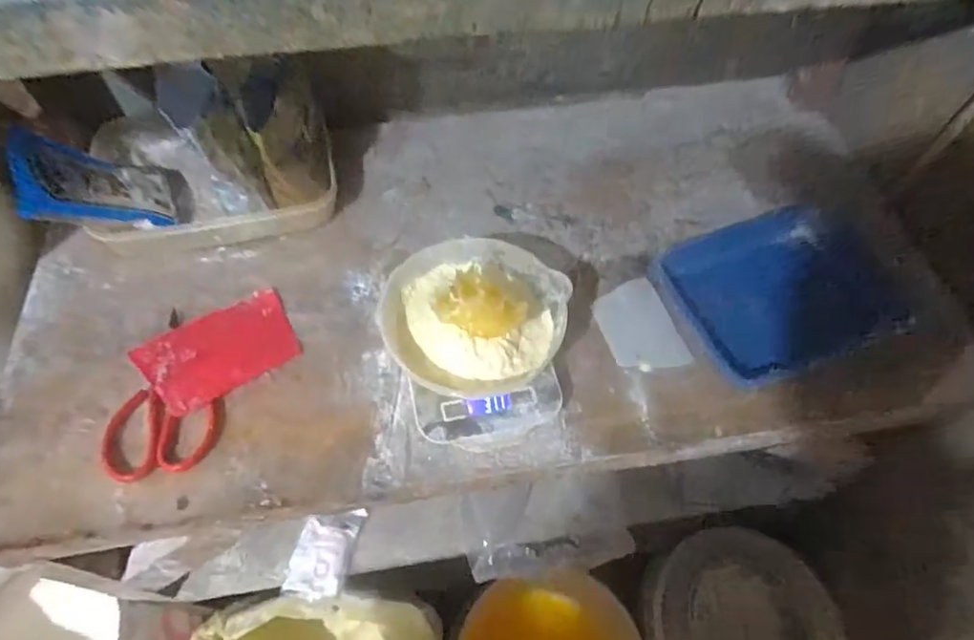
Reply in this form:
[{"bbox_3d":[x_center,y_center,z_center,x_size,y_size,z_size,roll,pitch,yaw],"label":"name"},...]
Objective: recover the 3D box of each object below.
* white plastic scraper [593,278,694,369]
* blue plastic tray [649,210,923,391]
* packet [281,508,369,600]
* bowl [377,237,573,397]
[{"bbox_3d":[0.161,0.006,0.624,0.074,0.009,0.109,-12,59,-8],"label":"white plastic scraper"},{"bbox_3d":[0.320,-0.035,0.637,0.228,0.030,0.184,-20,61,-13],"label":"blue plastic tray"},{"bbox_3d":[-0.226,0.319,0.809,0.081,0.015,0.124,13,59,7],"label":"packet"},{"bbox_3d":[-0.013,-0.014,0.551,0.165,0.068,0.162,0,58,-1],"label":"bowl"}]

